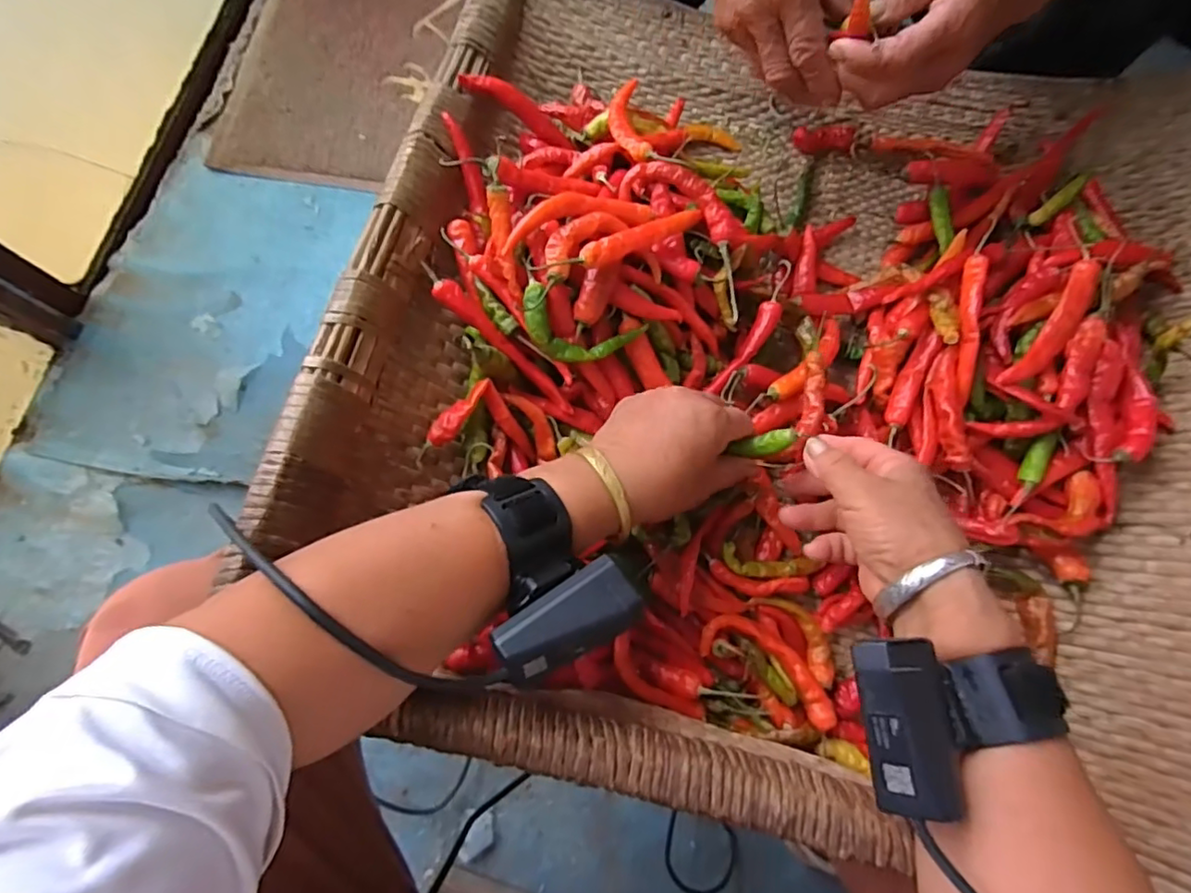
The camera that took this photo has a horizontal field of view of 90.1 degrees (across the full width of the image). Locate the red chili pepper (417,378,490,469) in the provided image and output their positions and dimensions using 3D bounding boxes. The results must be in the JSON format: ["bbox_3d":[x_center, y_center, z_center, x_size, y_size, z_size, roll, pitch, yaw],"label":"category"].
[{"bbox_3d":[-0.092,-0.016,0.382,0.015,0.012,0.067,40,78,8],"label":"red chili pepper"}]

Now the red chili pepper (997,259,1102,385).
[{"bbox_3d":[0.303,-0.079,0.391,0.020,0.014,0.104,37,77,7],"label":"red chili pepper"}]

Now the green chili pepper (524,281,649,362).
[{"bbox_3d":[-0.008,-0.073,0.378,0.081,0.012,0.040,16,74,-19],"label":"green chili pepper"}]

